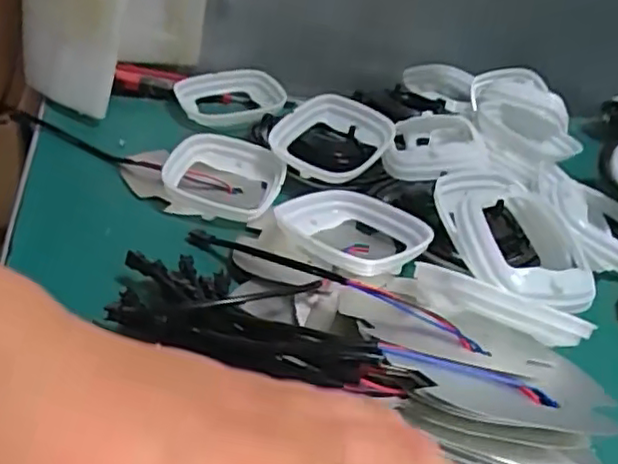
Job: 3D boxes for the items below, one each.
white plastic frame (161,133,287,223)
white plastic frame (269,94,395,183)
[{"bbox_3d":[-0.067,-0.049,0.518,0.093,0.016,0.098,12,31,4],"label":"white plastic frame"},{"bbox_3d":[0.026,-0.080,0.552,0.088,0.039,0.096,29,36,30],"label":"white plastic frame"}]

